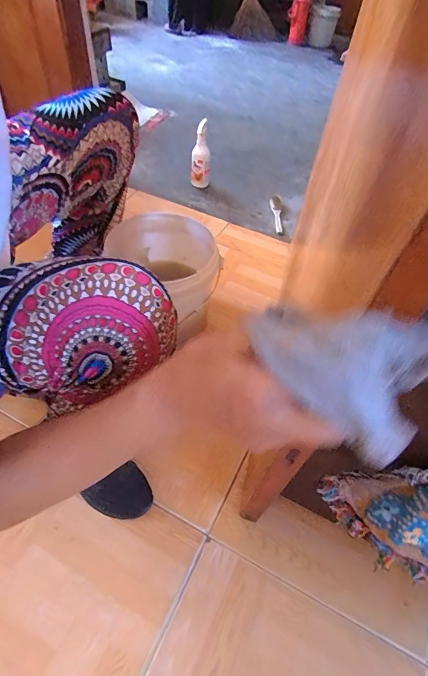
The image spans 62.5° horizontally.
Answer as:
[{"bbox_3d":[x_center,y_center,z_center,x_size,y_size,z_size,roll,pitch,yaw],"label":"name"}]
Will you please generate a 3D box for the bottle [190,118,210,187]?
[{"bbox_3d":[-0.053,-0.695,1.352,0.073,0.236,0.071,2,52,-3],"label":"bottle"}]

